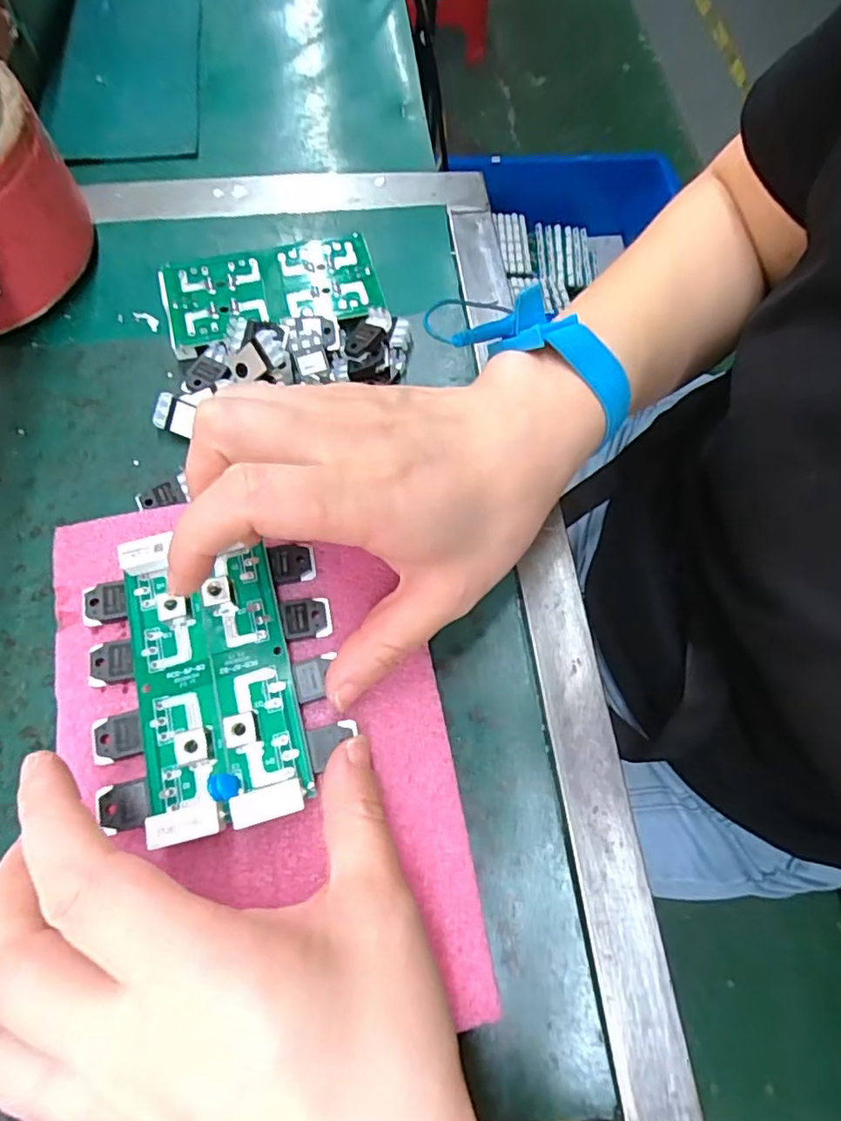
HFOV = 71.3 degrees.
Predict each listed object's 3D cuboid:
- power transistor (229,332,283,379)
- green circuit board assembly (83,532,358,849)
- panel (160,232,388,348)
[{"bbox_3d":[-0.074,-0.092,0.266,0.025,0.005,0.015,-24,99,16],"label":"power transistor"},{"bbox_3d":[-0.075,0.041,0.210,0.084,0.016,0.103,-14,69,-7],"label":"green circuit board assembly"},{"bbox_3d":[-0.074,-0.137,0.295,0.103,0.006,0.053,-14,69,-7],"label":"panel"}]

